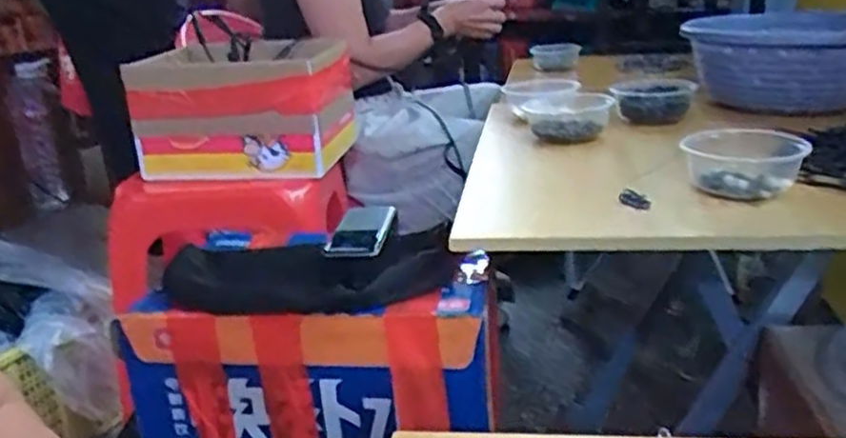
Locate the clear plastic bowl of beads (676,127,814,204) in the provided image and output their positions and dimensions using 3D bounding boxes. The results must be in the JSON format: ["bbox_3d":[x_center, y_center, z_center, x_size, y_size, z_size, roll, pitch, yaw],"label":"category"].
[{"bbox_3d":[0.310,-0.057,0.737,0.106,0.046,0.091,-1,21,9],"label":"clear plastic bowl of beads"}]

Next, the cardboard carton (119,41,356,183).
[{"bbox_3d":[-0.280,-0.177,1.199,0.295,0.174,0.209,-2,21,6],"label":"cardboard carton"}]

